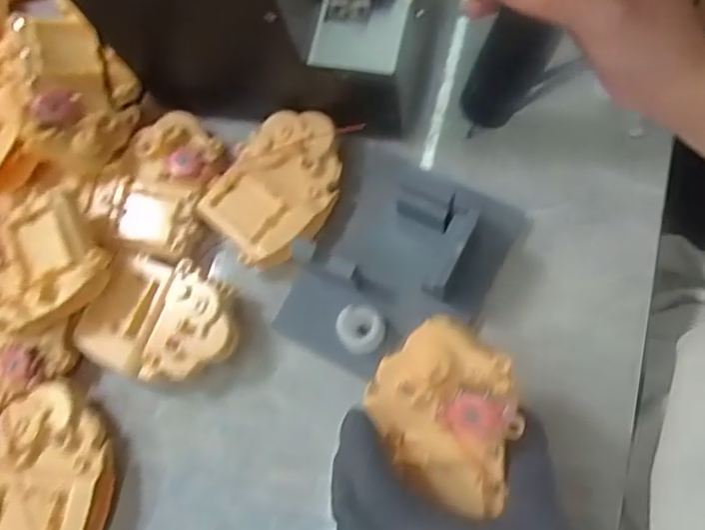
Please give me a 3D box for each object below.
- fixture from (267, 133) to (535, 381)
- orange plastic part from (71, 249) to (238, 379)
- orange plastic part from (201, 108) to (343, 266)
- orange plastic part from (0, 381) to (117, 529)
[{"bbox_3d":[0.027,-0.002,0.354,0.117,0.058,0.134,26,80,15],"label":"fixture"},{"bbox_3d":[-0.117,0.034,0.366,0.097,0.032,0.073,14,77,12],"label":"orange plastic part"},{"bbox_3d":[-0.045,-0.050,0.374,0.072,0.018,0.097,36,83,16],"label":"orange plastic part"},{"bbox_3d":[-0.179,0.123,0.351,0.071,0.026,0.097,3,75,10],"label":"orange plastic part"}]

